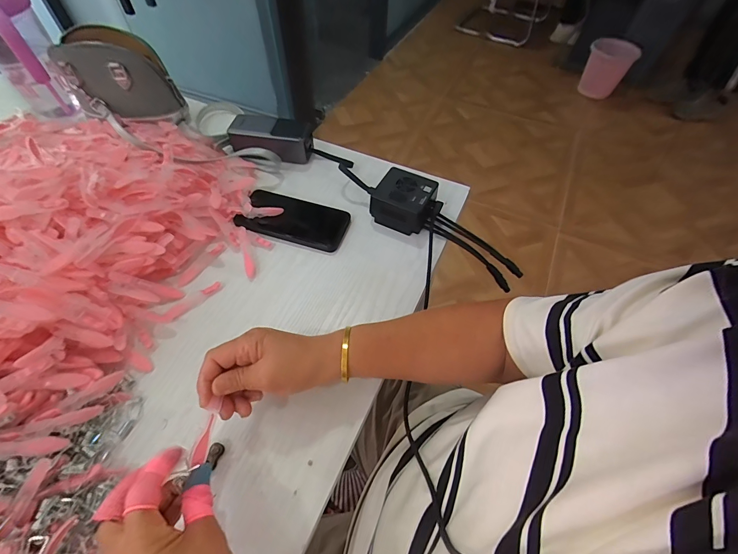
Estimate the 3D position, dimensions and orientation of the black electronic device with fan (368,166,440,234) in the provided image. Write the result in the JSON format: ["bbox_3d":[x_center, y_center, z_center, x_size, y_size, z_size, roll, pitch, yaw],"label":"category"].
[{"bbox_3d":[0.048,-0.109,0.504,0.086,0.051,0.074,25,58,14],"label":"black electronic device with fan"}]

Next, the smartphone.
[{"bbox_3d":[-0.110,-0.087,0.502,0.156,0.013,0.077,16,56,8],"label":"smartphone"}]

